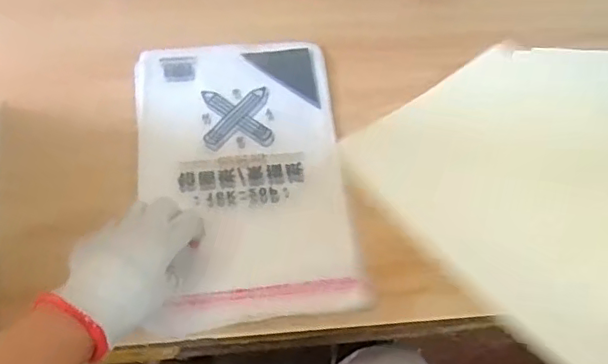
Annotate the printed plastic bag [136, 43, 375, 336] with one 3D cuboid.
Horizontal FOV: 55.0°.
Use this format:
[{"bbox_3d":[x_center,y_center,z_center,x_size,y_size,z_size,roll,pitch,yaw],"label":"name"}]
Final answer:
[{"bbox_3d":[-0.061,-0.013,0.590,0.200,0.021,0.314,-6,60,-6],"label":"printed plastic bag"}]

